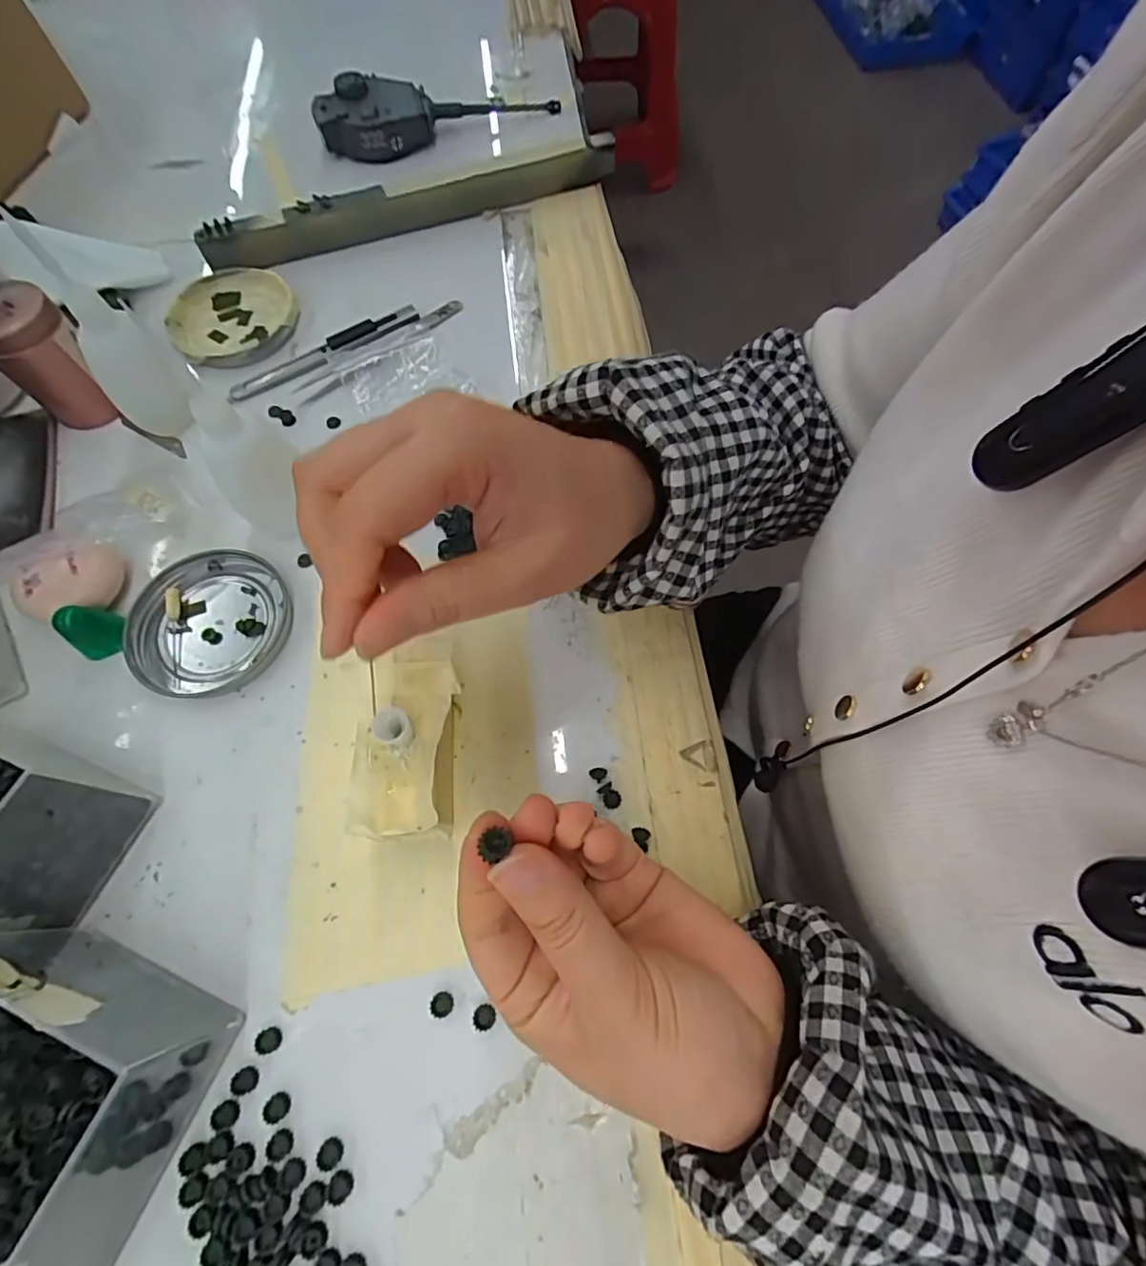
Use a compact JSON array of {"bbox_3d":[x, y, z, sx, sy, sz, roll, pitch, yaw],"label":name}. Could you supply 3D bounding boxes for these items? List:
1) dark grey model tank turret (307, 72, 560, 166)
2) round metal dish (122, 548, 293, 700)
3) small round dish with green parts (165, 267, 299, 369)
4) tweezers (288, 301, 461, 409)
[{"bbox_3d":[-0.103,-0.414,0.442,0.187,0.033,0.050,-21,69,-9],"label":"dark grey model tank turret"},{"bbox_3d":[-0.187,-0.006,0.291,0.078,0.007,0.075,0,68,0],"label":"round metal dish"},{"bbox_3d":[-0.224,-0.210,0.375,0.078,0.012,0.085,0,68,0],"label":"small round dish with green parts"},{"bbox_3d":[-0.121,-0.181,0.362,0.125,0.008,0.020,-39,73,-15],"label":"tweezers"}]

